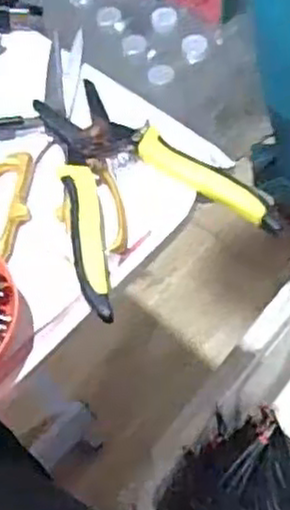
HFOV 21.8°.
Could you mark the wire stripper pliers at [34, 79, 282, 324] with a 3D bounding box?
[{"bbox_3d":[-0.012,-0.045,0.449,0.122,0.023,0.148,-33,64,-13],"label":"wire stripper pliers"}]

